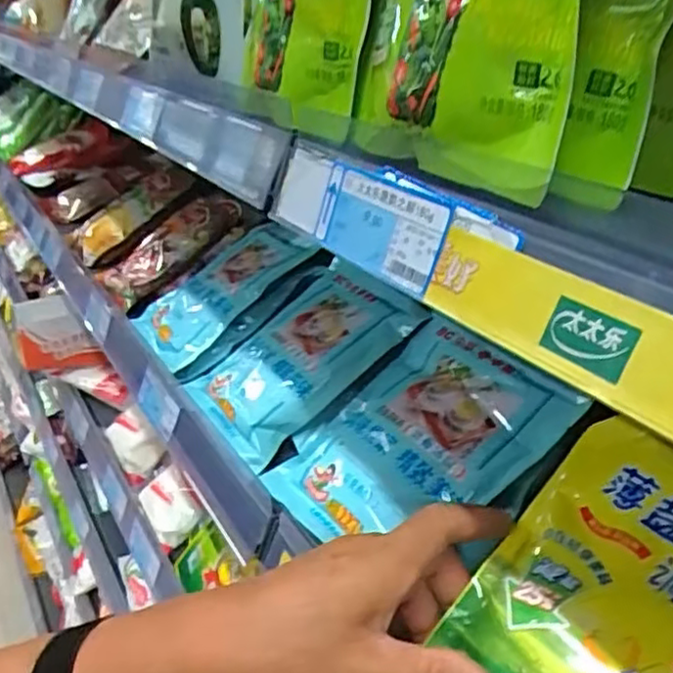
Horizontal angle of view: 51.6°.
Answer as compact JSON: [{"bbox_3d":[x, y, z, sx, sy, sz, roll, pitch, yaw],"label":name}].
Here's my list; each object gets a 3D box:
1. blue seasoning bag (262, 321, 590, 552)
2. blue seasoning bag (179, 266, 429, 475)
[{"bbox_3d":[0.048,0.071,0.471,0.179,0.018,0.149,-43,43,-7],"label":"blue seasoning bag"},{"bbox_3d":[-0.033,0.014,0.573,0.174,0.021,0.141,-40,35,-8],"label":"blue seasoning bag"}]

